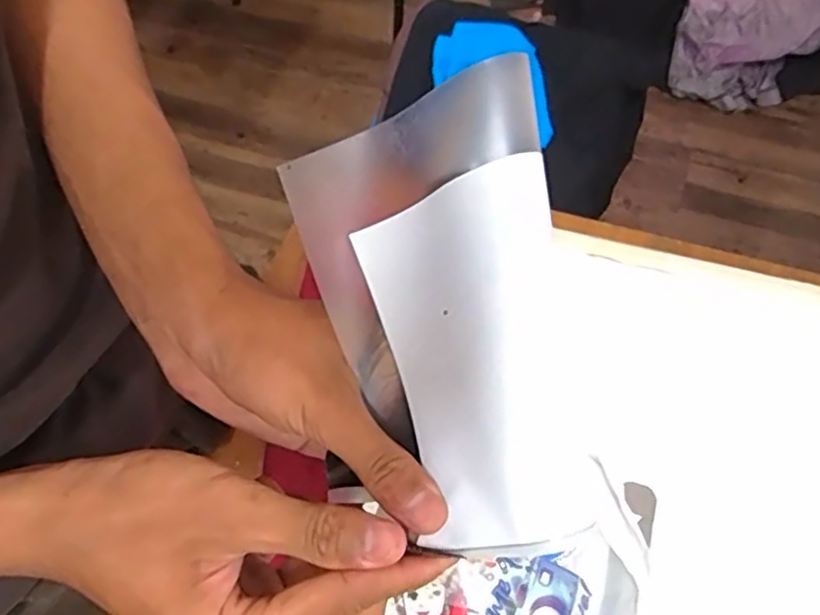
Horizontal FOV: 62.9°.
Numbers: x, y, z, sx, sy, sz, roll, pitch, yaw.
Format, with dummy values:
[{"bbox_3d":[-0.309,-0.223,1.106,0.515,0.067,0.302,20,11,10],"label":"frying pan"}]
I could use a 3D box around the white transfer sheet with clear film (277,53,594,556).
[{"bbox_3d":[0.009,0.002,0.249,0.089,0.034,0.167,-12,82,28],"label":"white transfer sheet with clear film"}]

